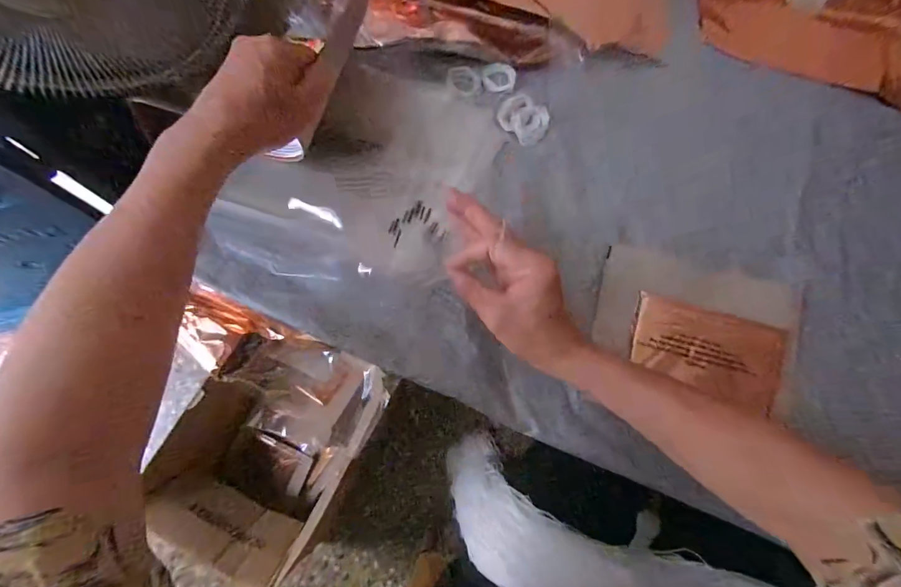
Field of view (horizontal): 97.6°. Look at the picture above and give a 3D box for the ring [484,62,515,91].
[{"bbox_3d":[0.057,-0.248,0.457,0.038,0.005,0.035,1,87,2],"label":"ring"}]

